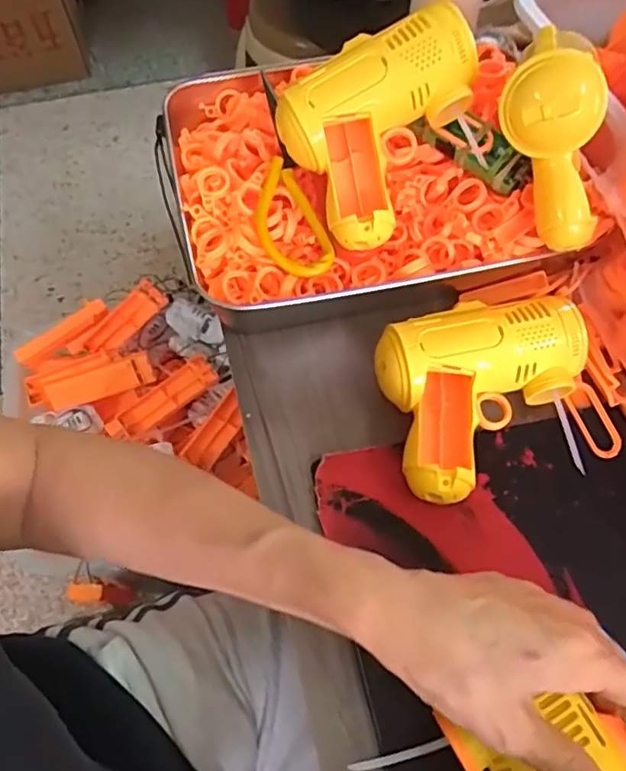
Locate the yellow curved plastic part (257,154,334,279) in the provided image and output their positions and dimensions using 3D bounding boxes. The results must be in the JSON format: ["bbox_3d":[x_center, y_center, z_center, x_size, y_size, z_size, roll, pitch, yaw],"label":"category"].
[{"bbox_3d":[-0.017,-0.117,0.427,0.045,0.025,0.088,-15,62,-9],"label":"yellow curved plastic part"}]

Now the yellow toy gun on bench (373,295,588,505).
[{"bbox_3d":[0.115,0.003,0.397,0.142,0.055,0.110,-18,63,-10],"label":"yellow toy gun on bench"}]

